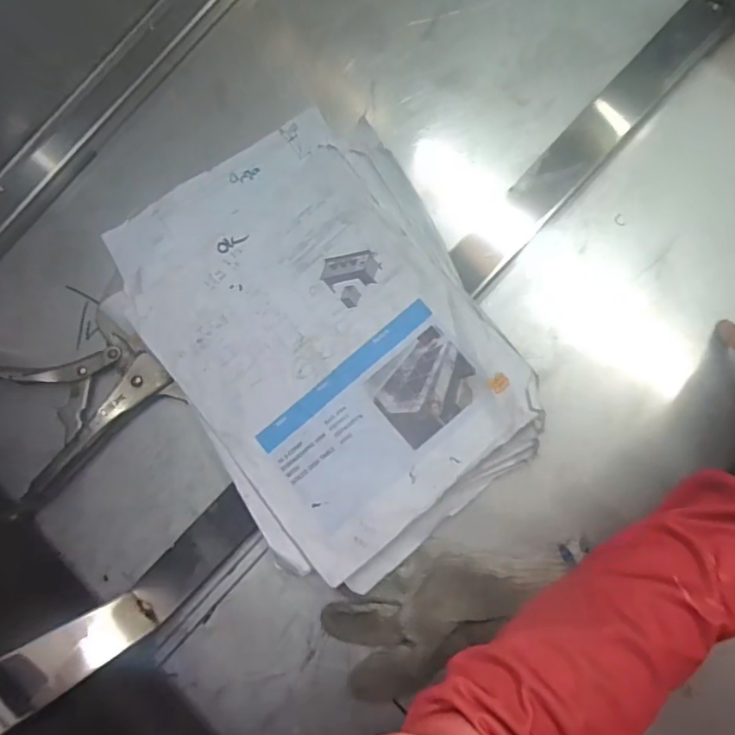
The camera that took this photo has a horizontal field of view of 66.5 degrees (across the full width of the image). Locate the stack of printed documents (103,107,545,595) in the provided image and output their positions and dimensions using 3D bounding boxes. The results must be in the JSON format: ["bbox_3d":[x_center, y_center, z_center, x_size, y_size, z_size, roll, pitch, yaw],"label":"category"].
[{"bbox_3d":[-0.034,-0.029,0.442,0.242,0.037,0.344,-37,82,2],"label":"stack of printed documents"}]

